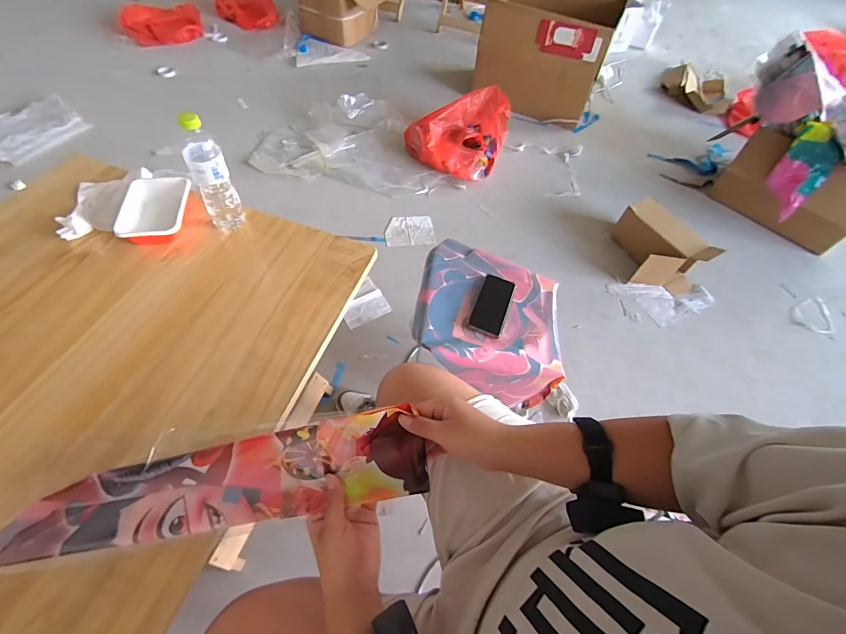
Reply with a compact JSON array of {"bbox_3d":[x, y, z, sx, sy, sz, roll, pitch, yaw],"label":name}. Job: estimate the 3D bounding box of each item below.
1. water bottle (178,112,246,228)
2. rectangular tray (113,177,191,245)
[{"bbox_3d":[-0.396,-0.256,0.726,0.066,0.219,0.056,-28,64,-21],"label":"water bottle"},{"bbox_3d":[-0.544,-0.220,0.787,0.114,0.031,0.163,-4,58,-8],"label":"rectangular tray"}]

